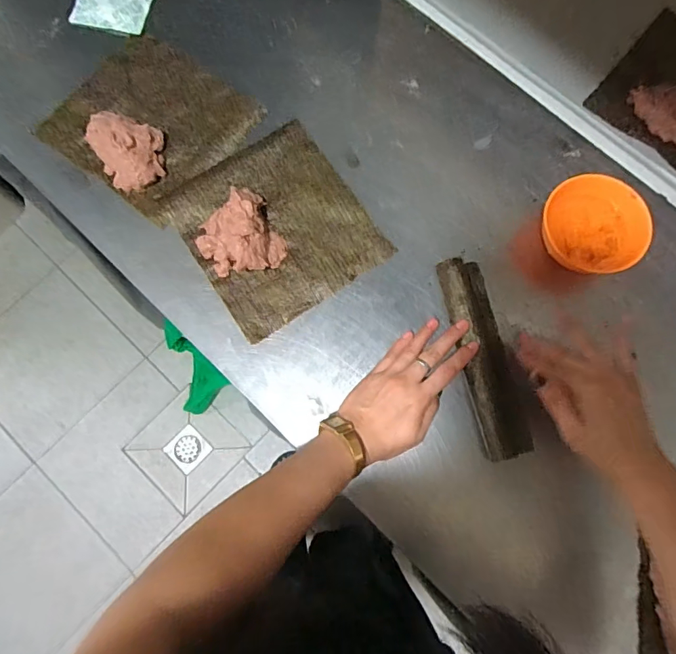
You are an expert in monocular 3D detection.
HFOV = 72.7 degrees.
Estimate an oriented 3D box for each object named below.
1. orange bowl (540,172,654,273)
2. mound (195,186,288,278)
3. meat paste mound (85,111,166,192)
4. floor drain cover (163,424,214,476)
[{"bbox_3d":[0.268,-0.104,0.488,0.104,0.043,0.098,0,77,0],"label":"orange bowl"},{"bbox_3d":[-0.106,-0.097,0.484,0.082,0.033,0.085,0,77,0],"label":"mound"},{"bbox_3d":[-0.232,-0.200,0.509,0.070,0.028,0.090,-30,79,-7],"label":"meat paste mound"},{"bbox_3d":[-0.411,0.337,1.260,0.099,0.006,0.096,-44,91,-14],"label":"floor drain cover"}]

